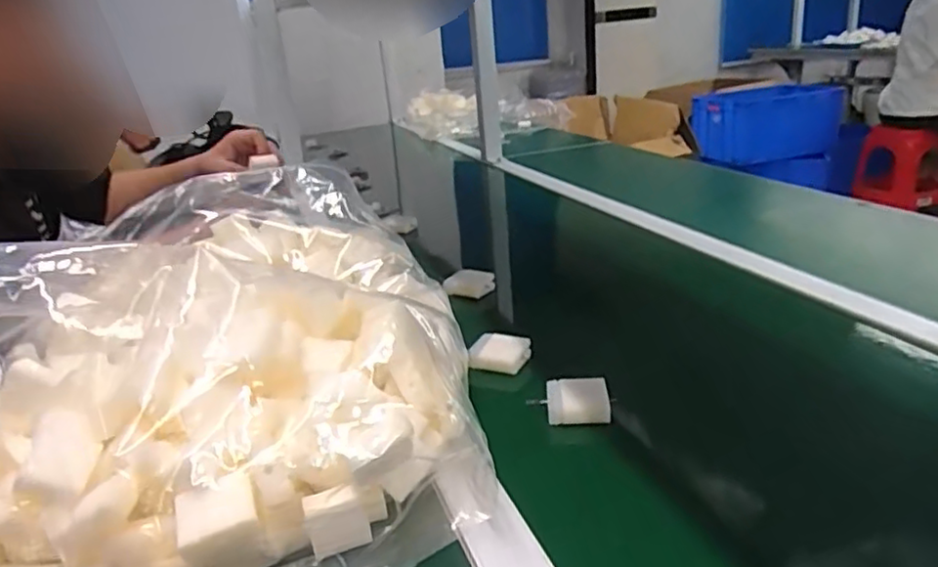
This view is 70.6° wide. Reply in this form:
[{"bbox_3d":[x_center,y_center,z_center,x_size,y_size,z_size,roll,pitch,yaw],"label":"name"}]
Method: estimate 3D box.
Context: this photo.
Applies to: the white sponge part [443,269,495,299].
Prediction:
[{"bbox_3d":[-0.001,-0.001,0.781,0.059,0.021,0.043,-8,21,-4],"label":"white sponge part"}]

